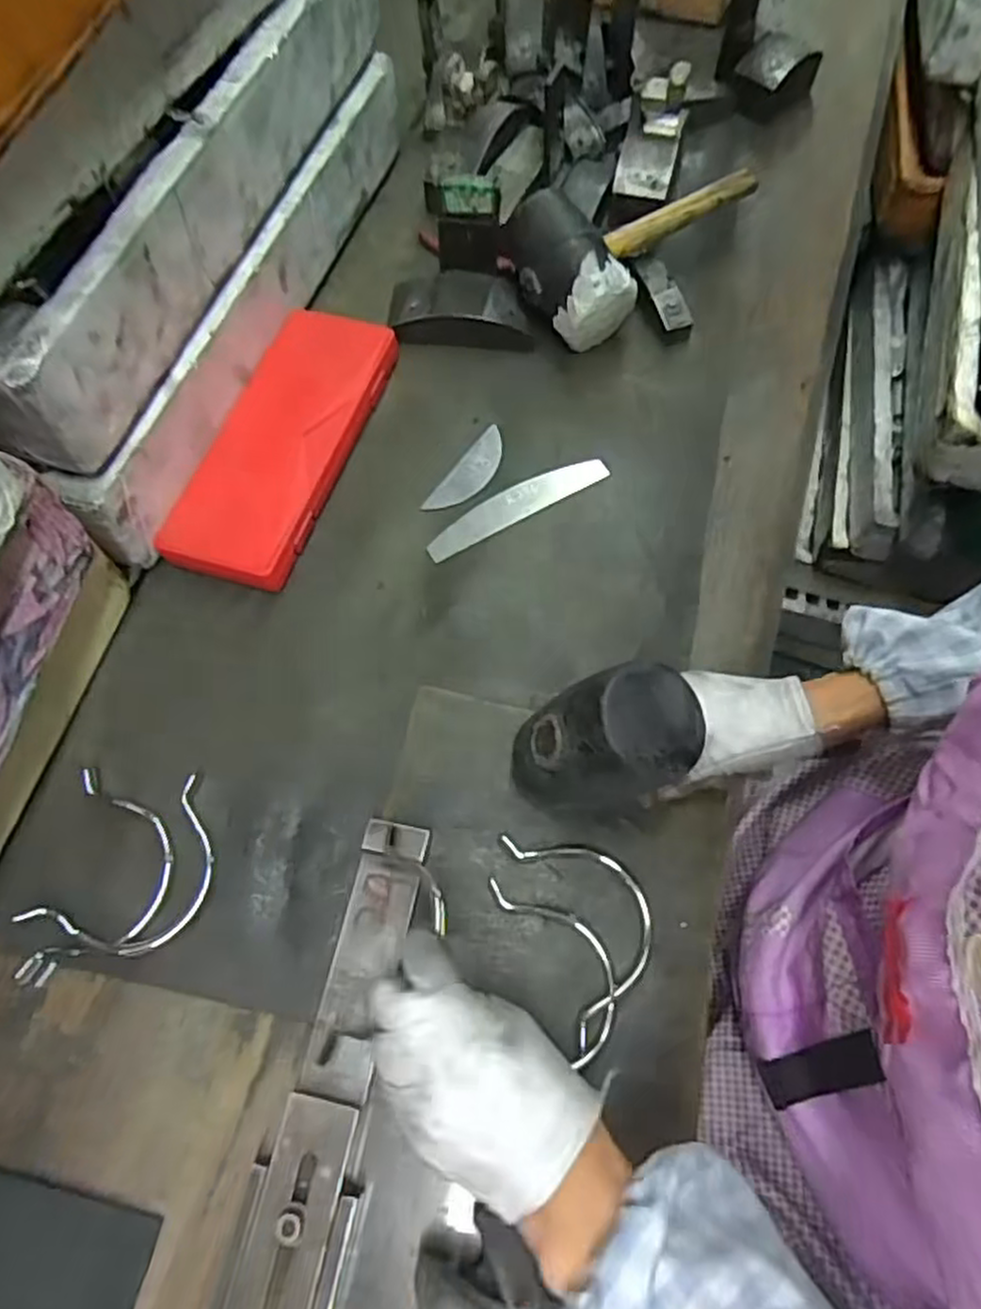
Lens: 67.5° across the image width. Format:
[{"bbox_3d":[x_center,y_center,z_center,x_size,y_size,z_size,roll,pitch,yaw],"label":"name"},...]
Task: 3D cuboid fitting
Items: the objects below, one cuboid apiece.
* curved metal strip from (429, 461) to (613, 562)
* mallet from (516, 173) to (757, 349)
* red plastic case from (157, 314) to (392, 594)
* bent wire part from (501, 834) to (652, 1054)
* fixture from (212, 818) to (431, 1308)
[{"bbox_3d":[0.020,-0.118,0.573,0.155,0.004,0.030,-27,69,-13],"label":"curved metal strip"},{"bbox_3d":[0.124,-0.368,0.640,0.234,0.082,0.114,-40,73,-17],"label":"mallet"},{"bbox_3d":[-0.160,-0.168,0.580,0.100,0.030,0.248,15,66,5],"label":"red plastic case"},{"bbox_3d":[0.062,0.158,0.443,0.070,0.014,0.124,-19,68,-9],"label":"bent wire part"},{"bbox_3d":[-0.095,0.266,0.388,0.059,0.020,0.350,11,65,4],"label":"fixture"}]

